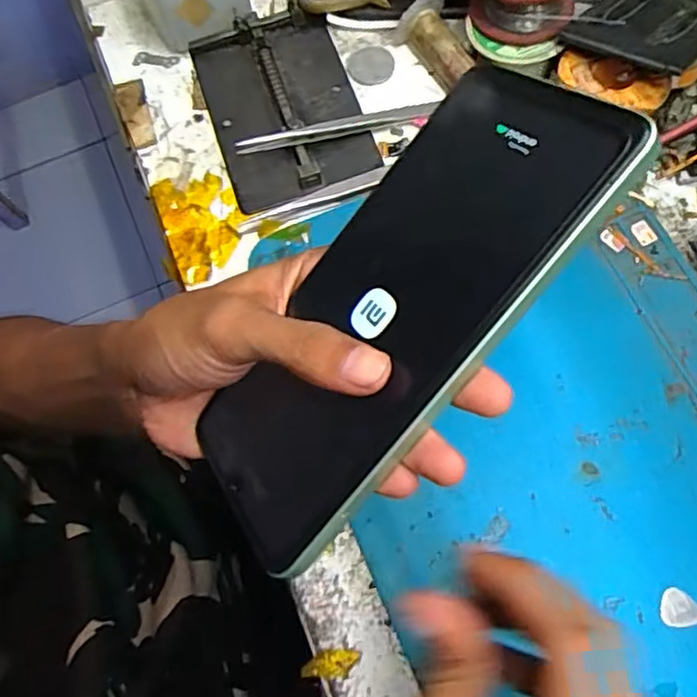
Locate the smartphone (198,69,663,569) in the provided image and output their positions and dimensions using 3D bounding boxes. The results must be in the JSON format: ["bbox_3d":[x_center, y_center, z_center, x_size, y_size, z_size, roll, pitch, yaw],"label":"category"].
[{"bbox_3d":[0.012,-0.013,0.197,0.161,0.008,0.077,-52,45,11],"label":"smartphone"}]

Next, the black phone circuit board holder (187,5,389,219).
[{"bbox_3d":[-0.036,-0.136,0.341,0.079,0.019,0.117,-18,71,-4],"label":"black phone circuit board holder"}]

